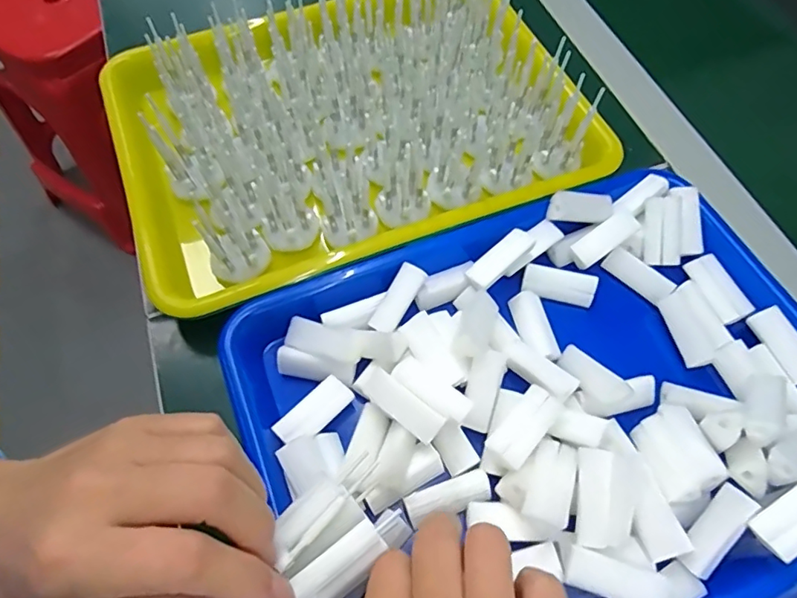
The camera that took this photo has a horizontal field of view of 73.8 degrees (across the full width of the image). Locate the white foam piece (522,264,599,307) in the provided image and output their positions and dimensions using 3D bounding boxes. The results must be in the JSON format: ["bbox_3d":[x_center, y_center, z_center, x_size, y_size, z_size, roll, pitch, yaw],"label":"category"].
[{"bbox_3d":[0.105,-0.009,0.346,0.045,0.013,0.017,11,62,5],"label":"white foam piece"}]

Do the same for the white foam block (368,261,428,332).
[{"bbox_3d":[0.000,0.000,0.330,0.016,0.010,0.045,33,90,15],"label":"white foam block"}]

